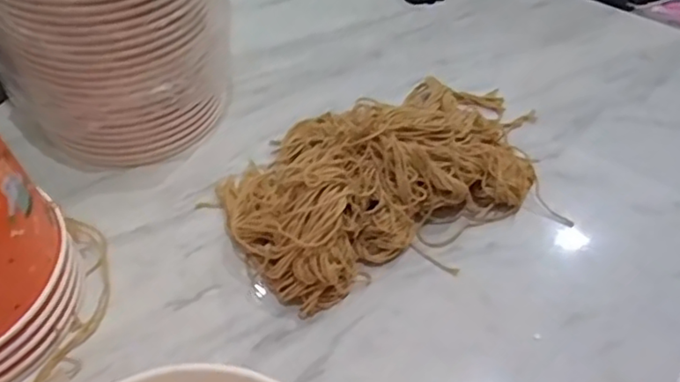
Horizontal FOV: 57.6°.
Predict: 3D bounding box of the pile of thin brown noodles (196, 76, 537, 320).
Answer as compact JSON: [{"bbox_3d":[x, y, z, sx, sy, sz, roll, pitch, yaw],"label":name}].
[{"bbox_3d":[0.045,-0.031,0.500,0.287,0.077,0.151,-24,56,-21],"label":"pile of thin brown noodles"}]

